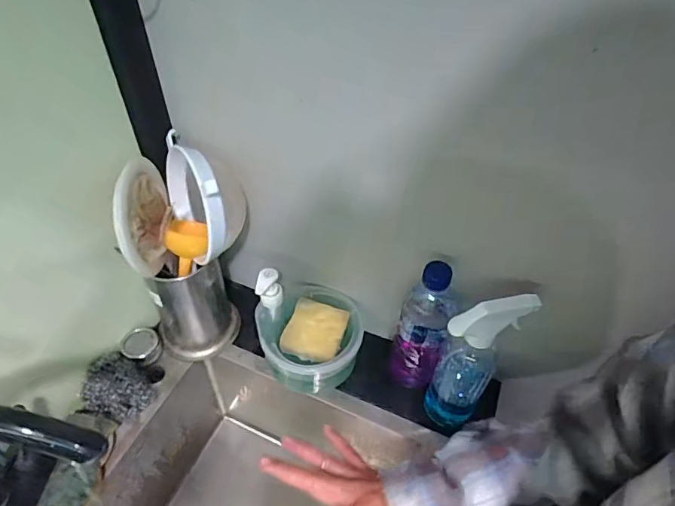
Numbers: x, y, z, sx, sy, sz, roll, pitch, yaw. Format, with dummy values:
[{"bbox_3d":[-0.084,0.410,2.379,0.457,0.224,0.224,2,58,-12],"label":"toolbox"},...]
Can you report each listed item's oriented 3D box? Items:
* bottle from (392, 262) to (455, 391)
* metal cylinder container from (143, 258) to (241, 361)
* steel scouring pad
[{"bbox_3d":[0.112,0.096,0.594,0.063,0.230,0.069,19,48,16],"label":"bottle"},{"bbox_3d":[-0.213,0.060,0.662,0.115,0.159,0.114,-18,49,-18],"label":"metal cylinder container"},{"bbox_3d":[-0.294,0.173,0.607,0.075,0.050,0.087,-24,51,-23],"label":"steel scouring pad"}]

